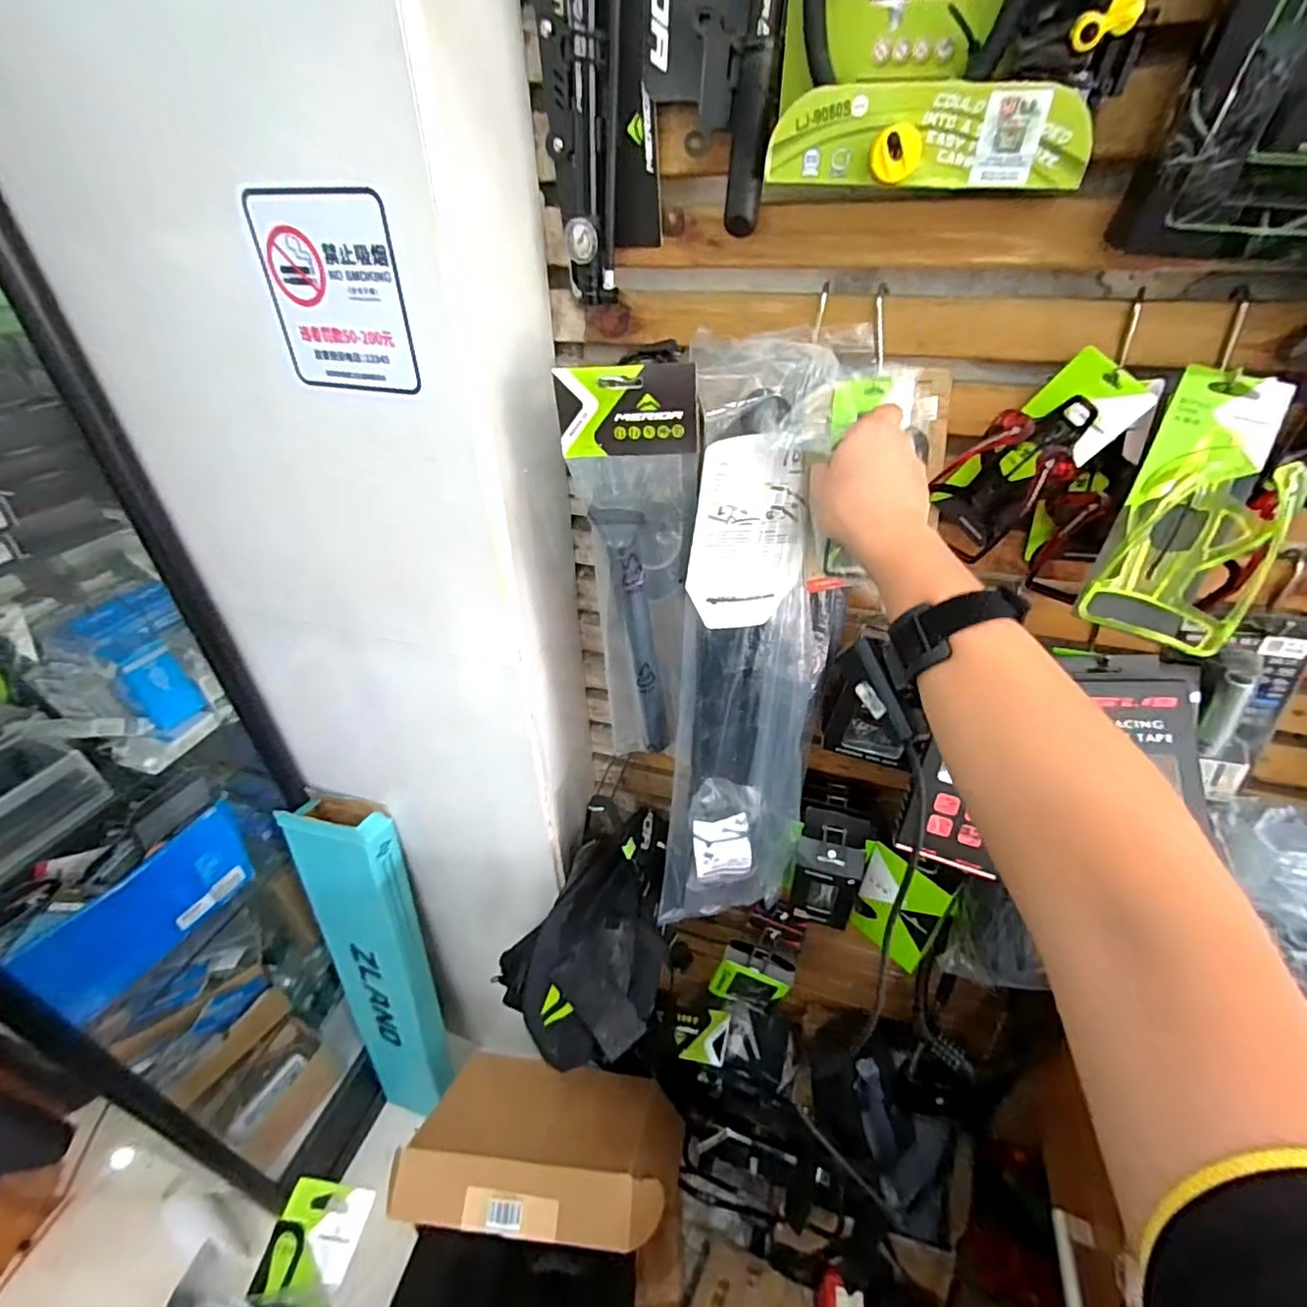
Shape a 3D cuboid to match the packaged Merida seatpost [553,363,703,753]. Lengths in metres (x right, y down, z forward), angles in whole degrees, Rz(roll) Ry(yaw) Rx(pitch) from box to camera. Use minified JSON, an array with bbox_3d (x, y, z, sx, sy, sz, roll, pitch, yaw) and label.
[{"bbox_3d":[-0.018,-0.057,0.581,0.110,0.397,0.037,-2,36,-2],"label":"packaged Merida seatpost"}]

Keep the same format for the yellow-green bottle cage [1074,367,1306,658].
[{"bbox_3d":[0.361,-0.104,0.397,0.083,0.205,0.088,18,0,24],"label":"yellow-green bottle cage"}]

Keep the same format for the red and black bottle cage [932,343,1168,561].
[{"bbox_3d":[0.292,-0.151,0.474,0.082,0.168,0.094,39,42,-2],"label":"red and black bottle cage"}]

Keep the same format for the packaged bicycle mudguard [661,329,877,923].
[{"bbox_3d":[0.104,0.038,0.622,0.160,0.646,0.046,-3,26,-11],"label":"packaged bicycle mudguard"}]

